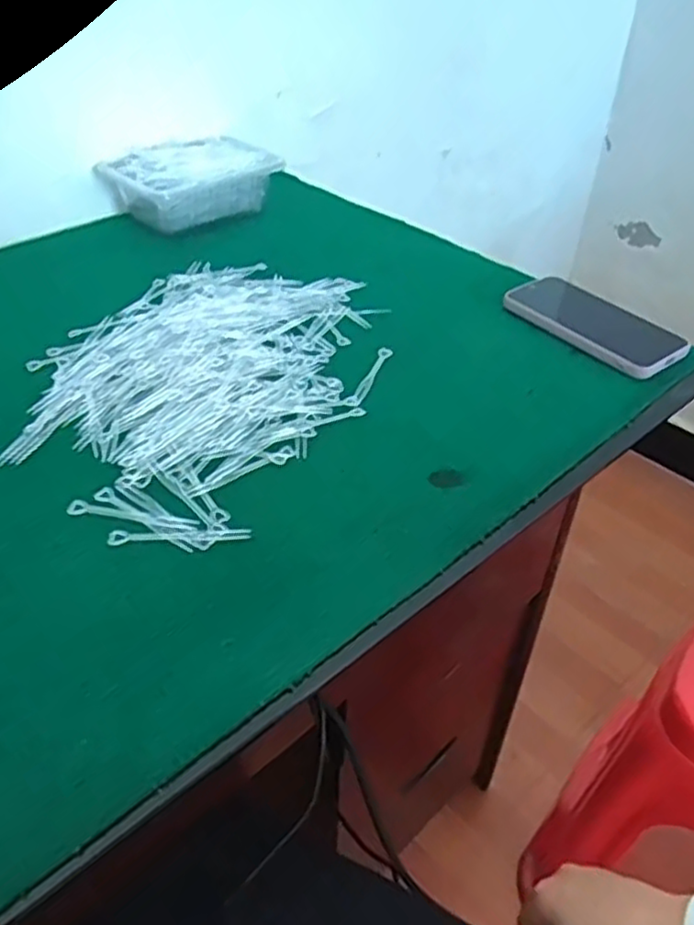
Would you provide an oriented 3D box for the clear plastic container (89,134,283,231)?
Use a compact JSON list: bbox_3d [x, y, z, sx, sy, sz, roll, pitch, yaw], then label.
[{"bbox_3d":[-0.176,-0.317,0.818,0.130,0.061,0.170,31,48,30],"label":"clear plastic container"}]

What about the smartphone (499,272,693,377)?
[{"bbox_3d":[0.223,-0.127,0.655,0.067,0.017,0.156,-27,48,-30],"label":"smartphone"}]

